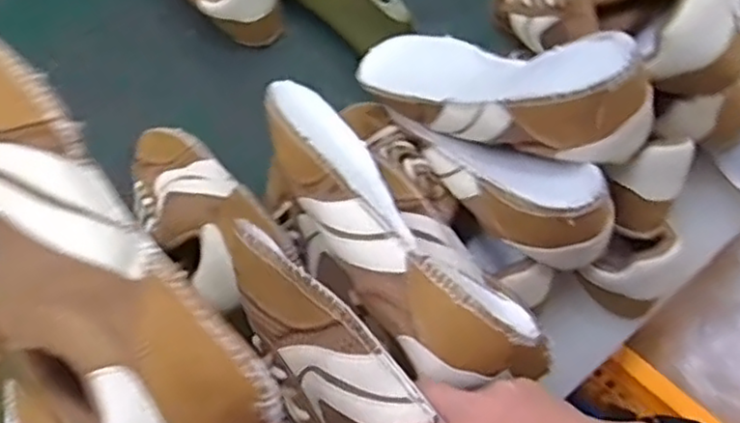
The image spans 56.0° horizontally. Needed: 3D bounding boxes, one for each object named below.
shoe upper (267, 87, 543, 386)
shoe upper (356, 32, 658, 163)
[{"bbox_3d":[0.007,0.009,0.423,0.074,0.064,0.236,-36,68,-14],"label":"shoe upper"},{"bbox_3d":[0.085,-0.080,0.490,0.081,0.080,0.236,-47,40,-18],"label":"shoe upper"}]

